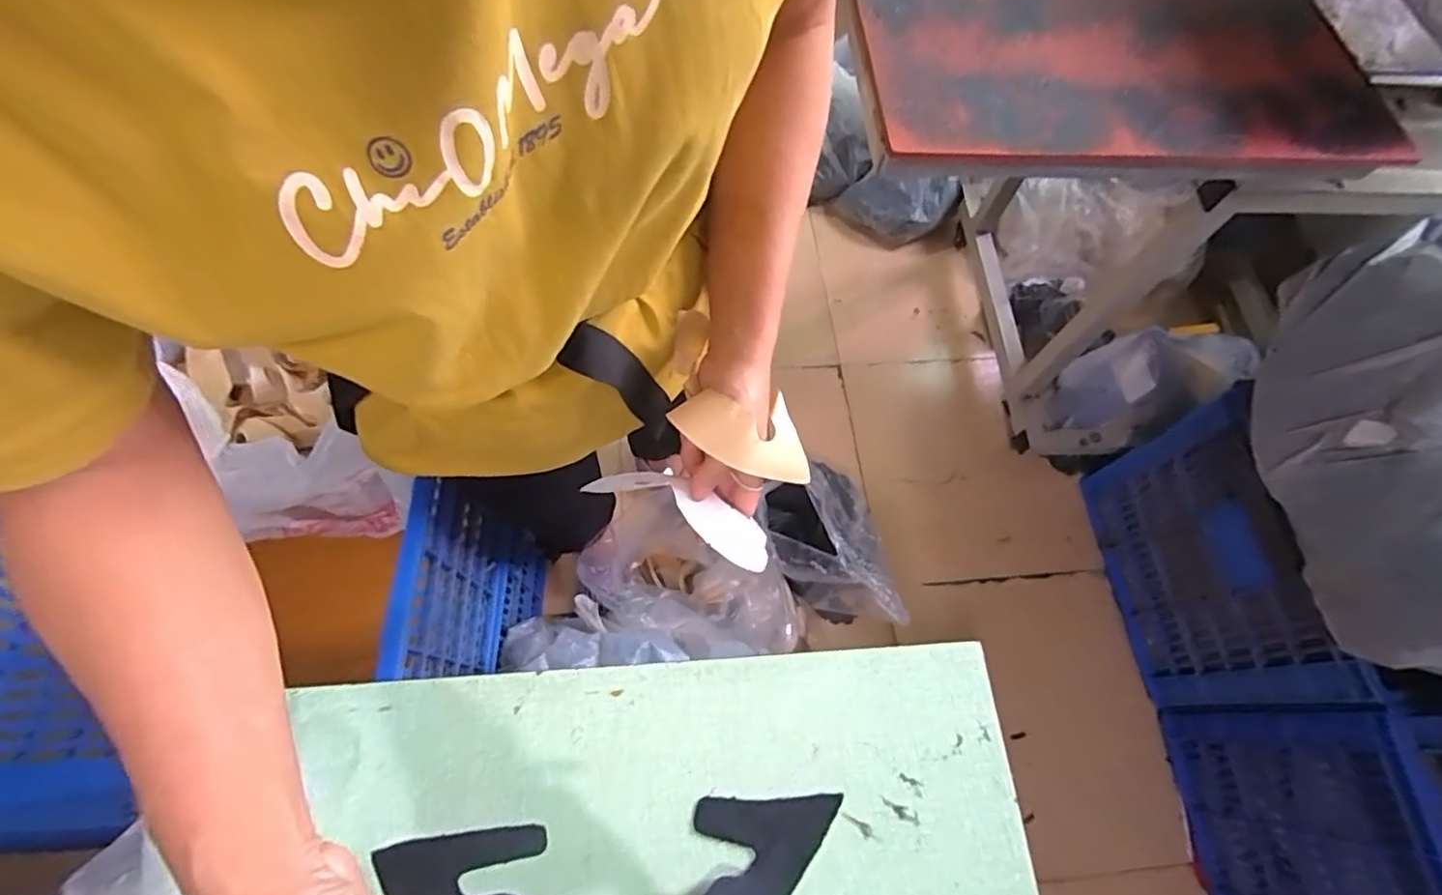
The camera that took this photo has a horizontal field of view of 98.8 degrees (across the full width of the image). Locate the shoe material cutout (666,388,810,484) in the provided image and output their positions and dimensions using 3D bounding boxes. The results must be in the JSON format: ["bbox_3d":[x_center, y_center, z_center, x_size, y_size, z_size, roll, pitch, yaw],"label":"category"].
[{"bbox_3d":[0.020,-0.008,0.428,0.107,0.038,0.054,20,61,-30],"label":"shoe material cutout"}]

